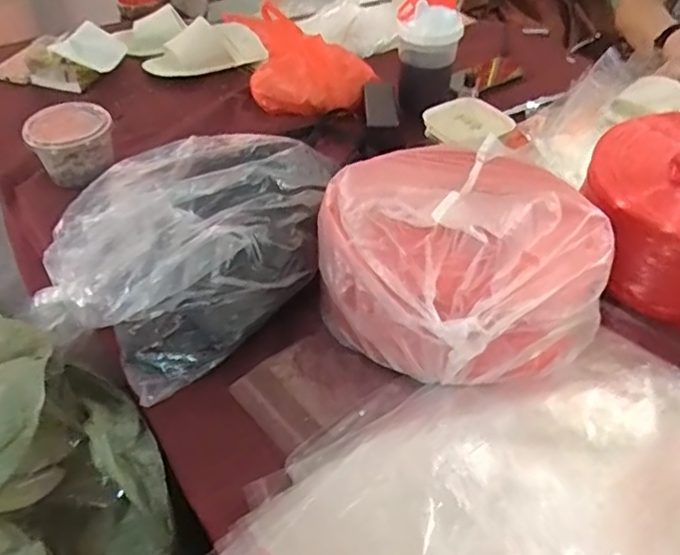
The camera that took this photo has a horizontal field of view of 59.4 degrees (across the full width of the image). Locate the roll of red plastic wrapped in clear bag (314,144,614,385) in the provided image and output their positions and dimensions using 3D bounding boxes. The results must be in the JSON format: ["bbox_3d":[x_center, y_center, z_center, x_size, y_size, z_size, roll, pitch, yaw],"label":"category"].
[{"bbox_3d":[0.117,-0.041,0.600,0.266,0.178,0.276,0,45,0],"label":"roll of red plastic wrapped in clear bag"}]

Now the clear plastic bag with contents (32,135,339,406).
[{"bbox_3d":[-0.155,-0.041,0.663,0.342,0.121,0.233,-33,54,-30],"label":"clear plastic bag with contents"}]

